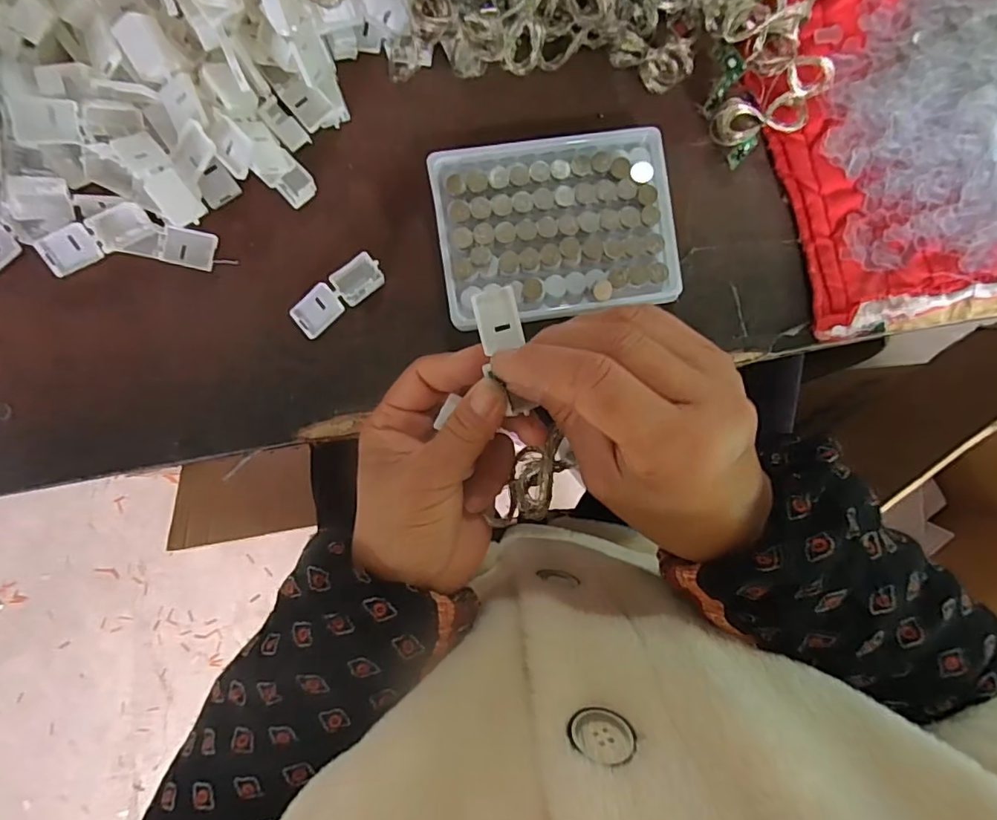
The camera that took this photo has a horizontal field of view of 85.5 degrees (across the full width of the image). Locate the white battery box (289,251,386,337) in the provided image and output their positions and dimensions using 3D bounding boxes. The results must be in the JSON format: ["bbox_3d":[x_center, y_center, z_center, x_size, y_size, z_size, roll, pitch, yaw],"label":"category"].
[{"bbox_3d":[-0.090,-0.064,0.301,0.056,0.012,0.020,-38,94,-2],"label":"white battery box"}]

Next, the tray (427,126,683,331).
[{"bbox_3d":[0.032,-0.102,0.303,0.128,0.022,0.097,-9,92,-4],"label":"tray"}]

